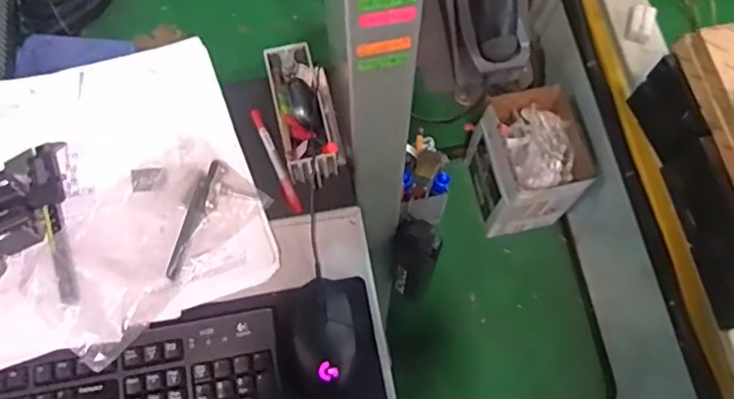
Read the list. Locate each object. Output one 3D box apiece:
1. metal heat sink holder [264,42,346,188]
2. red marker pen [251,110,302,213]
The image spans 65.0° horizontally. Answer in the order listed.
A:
[{"bbox_3d":[-0.069,-0.098,0.636,0.064,0.045,0.164,-13,71,-5],"label":"metal heat sink holder"},{"bbox_3d":[-0.103,-0.043,0.644,0.014,0.013,0.135,-23,72,-9],"label":"red marker pen"}]

